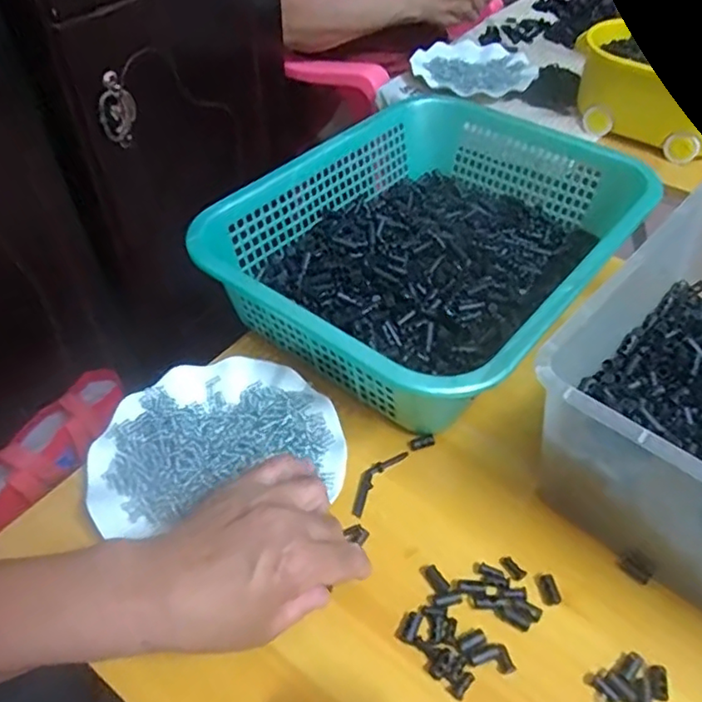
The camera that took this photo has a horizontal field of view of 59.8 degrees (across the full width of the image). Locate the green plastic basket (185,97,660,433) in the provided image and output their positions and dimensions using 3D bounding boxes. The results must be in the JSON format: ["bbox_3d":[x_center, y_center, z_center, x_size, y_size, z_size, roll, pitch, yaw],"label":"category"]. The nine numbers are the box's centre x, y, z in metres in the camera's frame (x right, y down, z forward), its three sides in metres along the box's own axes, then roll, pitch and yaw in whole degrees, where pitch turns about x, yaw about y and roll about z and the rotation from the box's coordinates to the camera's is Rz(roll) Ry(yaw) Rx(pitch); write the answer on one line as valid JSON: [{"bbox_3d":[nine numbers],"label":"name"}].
[{"bbox_3d":[0.083,-0.106,0.592,0.297,0.099,0.390,31,53,25],"label":"green plastic basket"}]

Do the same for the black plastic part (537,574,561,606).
[{"bbox_3d":[0.132,0.160,0.410,0.011,0.006,0.019,-9,48,-9],"label":"black plastic part"}]

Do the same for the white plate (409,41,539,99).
[{"bbox_3d":[0.183,-0.435,0.945,0.181,0.021,0.174,1,47,-1],"label":"white plate"}]

